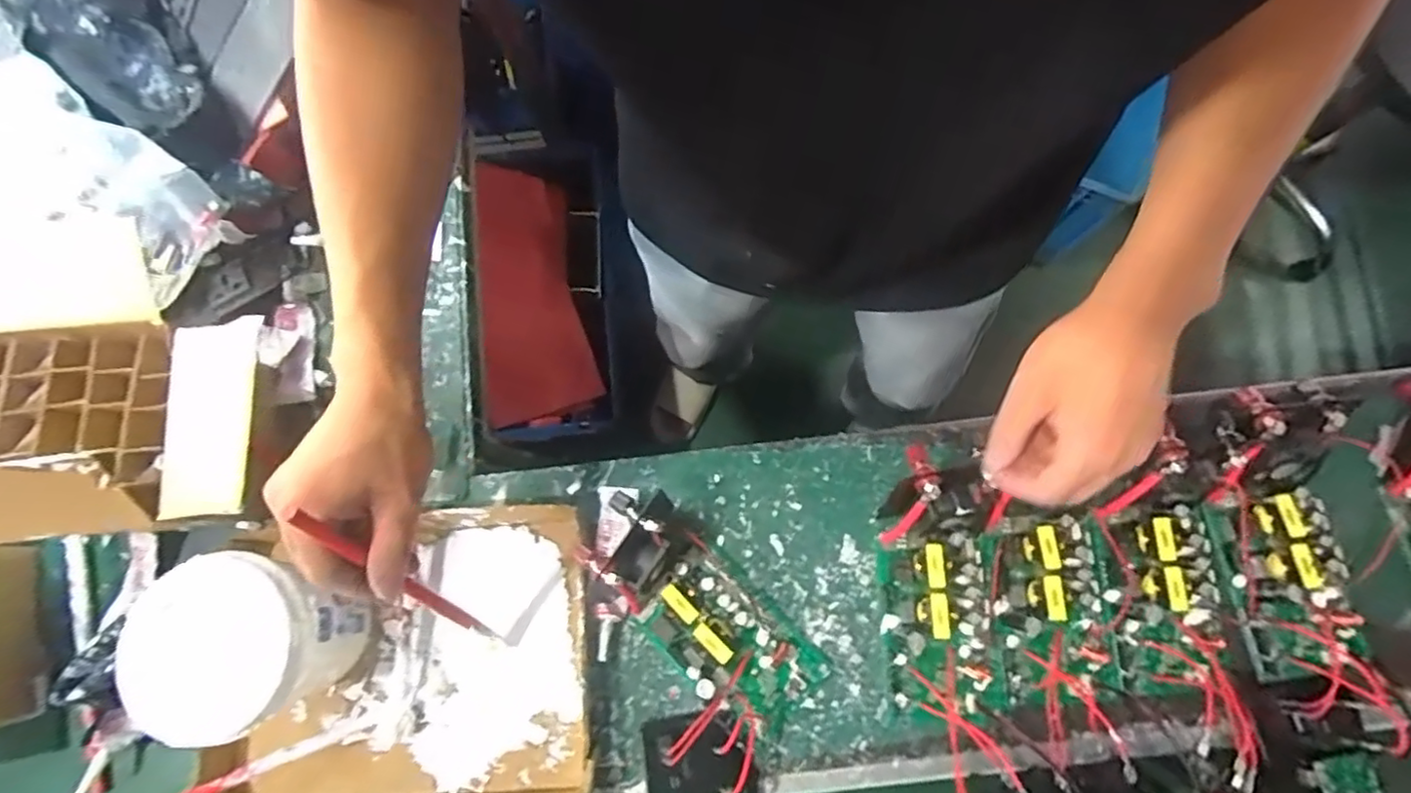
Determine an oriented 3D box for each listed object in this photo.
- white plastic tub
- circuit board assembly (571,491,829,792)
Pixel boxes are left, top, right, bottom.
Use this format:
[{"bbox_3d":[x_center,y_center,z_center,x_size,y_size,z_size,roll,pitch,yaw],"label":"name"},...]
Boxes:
[{"bbox_3d":[-0.347,0.181,0.498,0.118,0.116,0.116,0,80,1],"label":"white plastic tub"},{"bbox_3d":[0.007,0.209,0.502,0.163,0.073,0.275,-15,80,-2],"label":"circuit board assembly"}]

